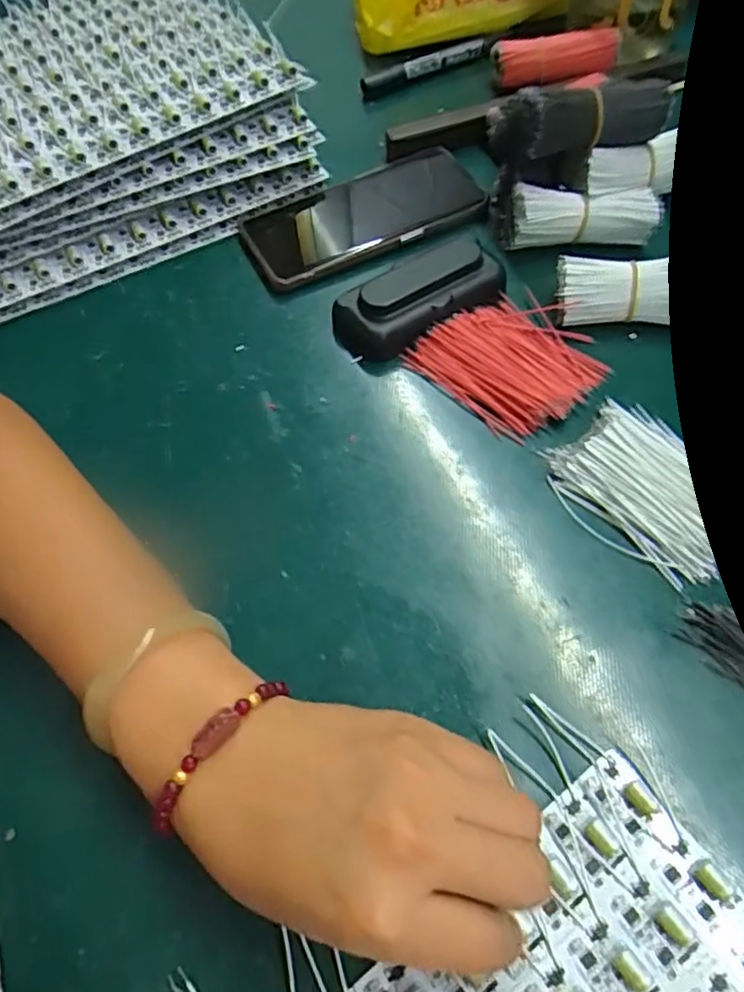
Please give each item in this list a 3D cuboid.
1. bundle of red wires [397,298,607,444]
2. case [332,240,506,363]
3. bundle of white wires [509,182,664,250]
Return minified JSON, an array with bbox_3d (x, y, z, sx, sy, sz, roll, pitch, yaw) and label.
[{"bbox_3d":[0.081,-0.080,0.369,0.081,0.013,0.094,-41,65,-18],"label":"bundle of red wires"},{"bbox_3d":[0.030,-0.121,0.388,0.104,0.032,0.039,-27,62,-11],"label":"case"},{"bbox_3d":[0.135,-0.178,0.406,0.089,0.030,0.021,2,60,5],"label":"bundle of white wires"}]

